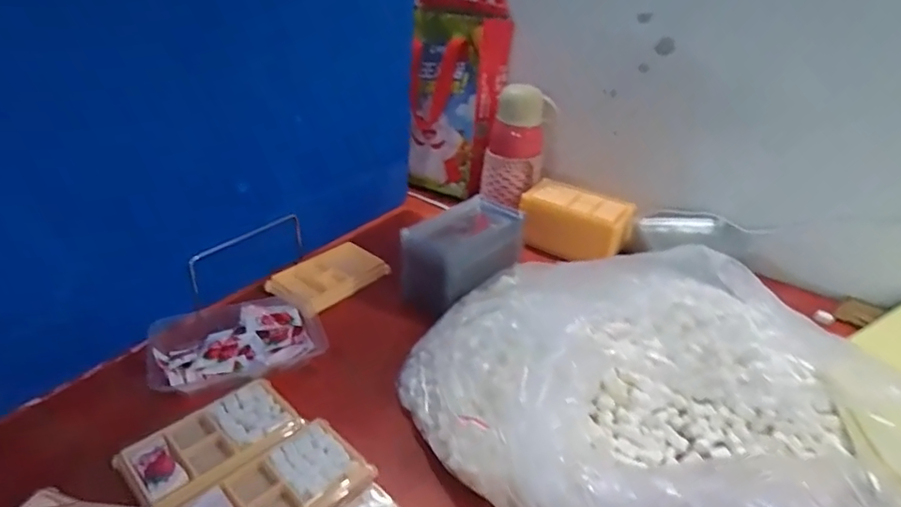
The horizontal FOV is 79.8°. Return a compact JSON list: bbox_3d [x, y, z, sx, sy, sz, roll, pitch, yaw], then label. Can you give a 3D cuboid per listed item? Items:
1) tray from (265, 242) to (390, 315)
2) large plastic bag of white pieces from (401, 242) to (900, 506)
[{"bbox_3d":[-0.151,0.028,0.676,0.077,0.016,0.138,40,43,20],"label":"tray"},{"bbox_3d":[0.230,0.142,0.460,0.519,0.115,0.338,23,36,28],"label":"large plastic bag of white pieces"}]

